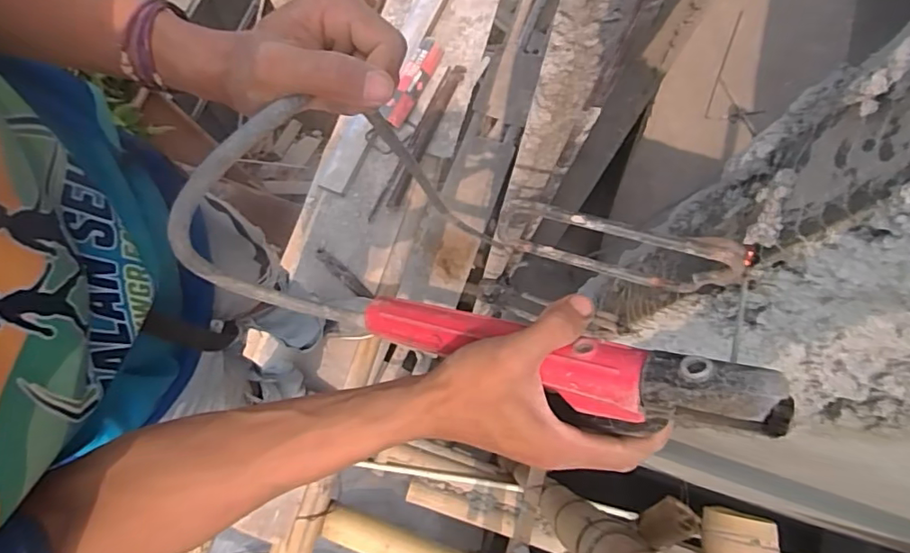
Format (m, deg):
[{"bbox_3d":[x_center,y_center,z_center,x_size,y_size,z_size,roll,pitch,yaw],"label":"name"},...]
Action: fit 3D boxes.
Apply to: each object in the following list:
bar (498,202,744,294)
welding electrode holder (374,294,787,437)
[{"bbox_3d":[0.101,-0.018,0.352,0.144,0.093,0.013,16,75,3],"label":"bar"},{"bbox_3d":[0.049,0.053,0.329,0.265,0.052,0.038,8,71,39],"label":"welding electrode holder"}]

